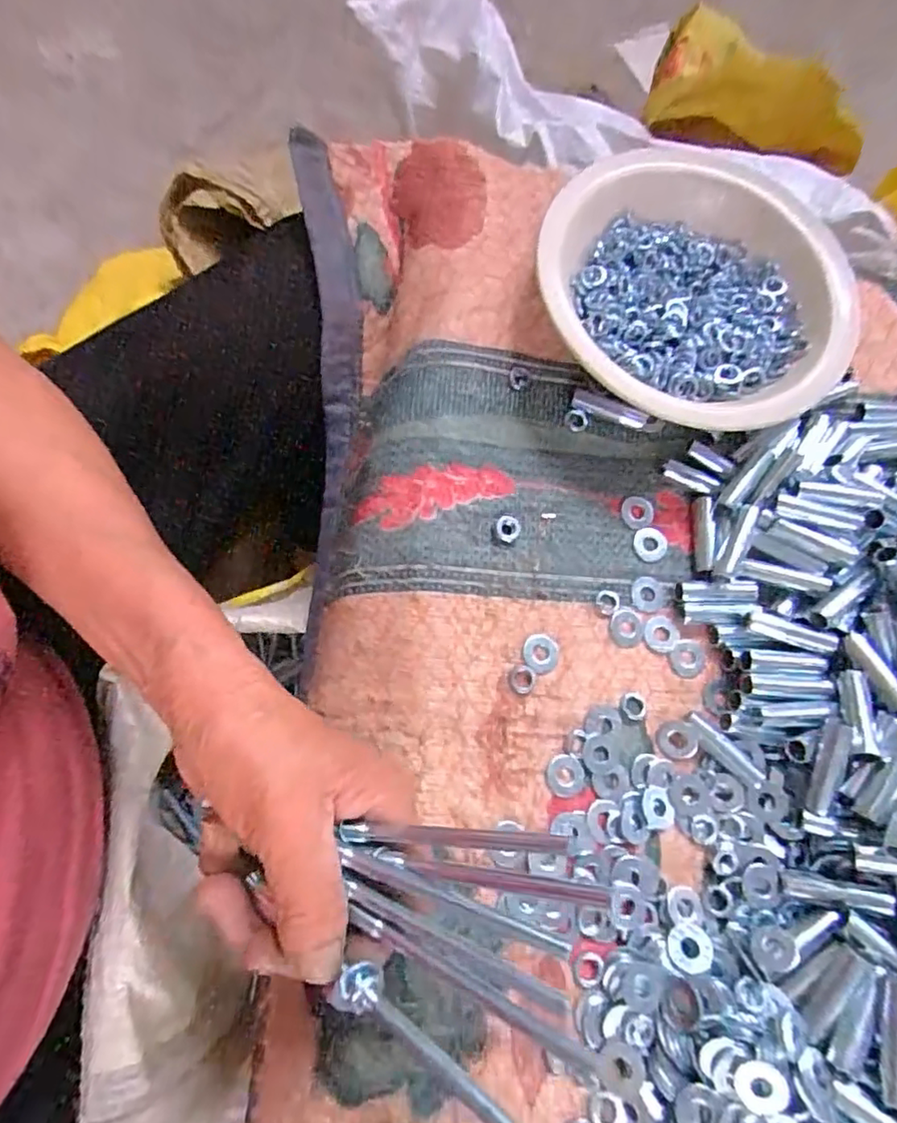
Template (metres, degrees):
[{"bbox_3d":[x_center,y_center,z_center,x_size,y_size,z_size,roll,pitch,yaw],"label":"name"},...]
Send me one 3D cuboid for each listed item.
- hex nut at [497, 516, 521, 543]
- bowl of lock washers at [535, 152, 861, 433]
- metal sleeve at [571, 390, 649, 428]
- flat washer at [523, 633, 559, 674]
[{"bbox_3d":[0.031,-0.017,0.315,0.013,0.004,0.013,38,83,-8],"label":"hex nut"},{"bbox_3d":[0.135,-0.137,0.336,0.161,0.061,0.160,2,73,-5],"label":"bowl of lock washers"},{"bbox_3d":[0.089,-0.084,0.335,0.043,0.009,0.009,19,72,0],"label":"metal sleeve"},{"bbox_3d":[0.046,0.045,0.302,0.018,0.004,0.019,2,73,-5],"label":"flat washer"}]

